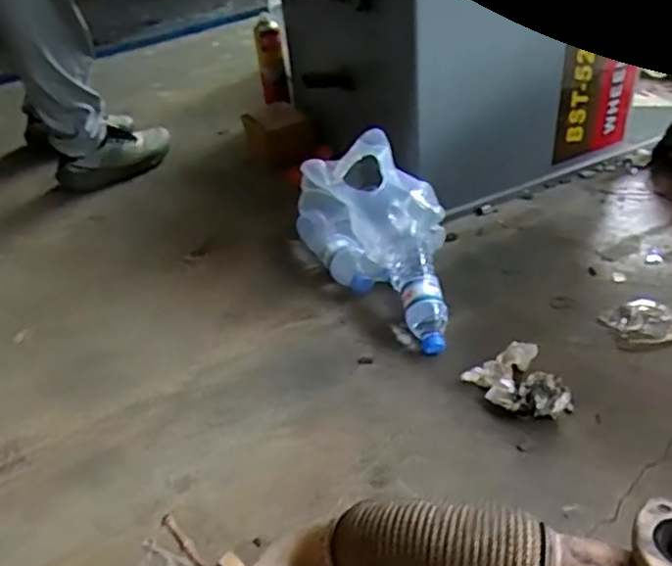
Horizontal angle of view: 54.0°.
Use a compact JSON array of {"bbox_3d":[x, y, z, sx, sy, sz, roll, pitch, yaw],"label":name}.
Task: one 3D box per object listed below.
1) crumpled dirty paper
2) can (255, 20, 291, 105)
[{"bbox_3d":[0.251,0.138,0.892,0.101,0.043,0.127,-25,42,-22],"label":"crumpled dirty paper"},{"bbox_3d":[-0.158,-0.537,1.649,0.064,0.208,0.057,-14,40,-8],"label":"can"}]

